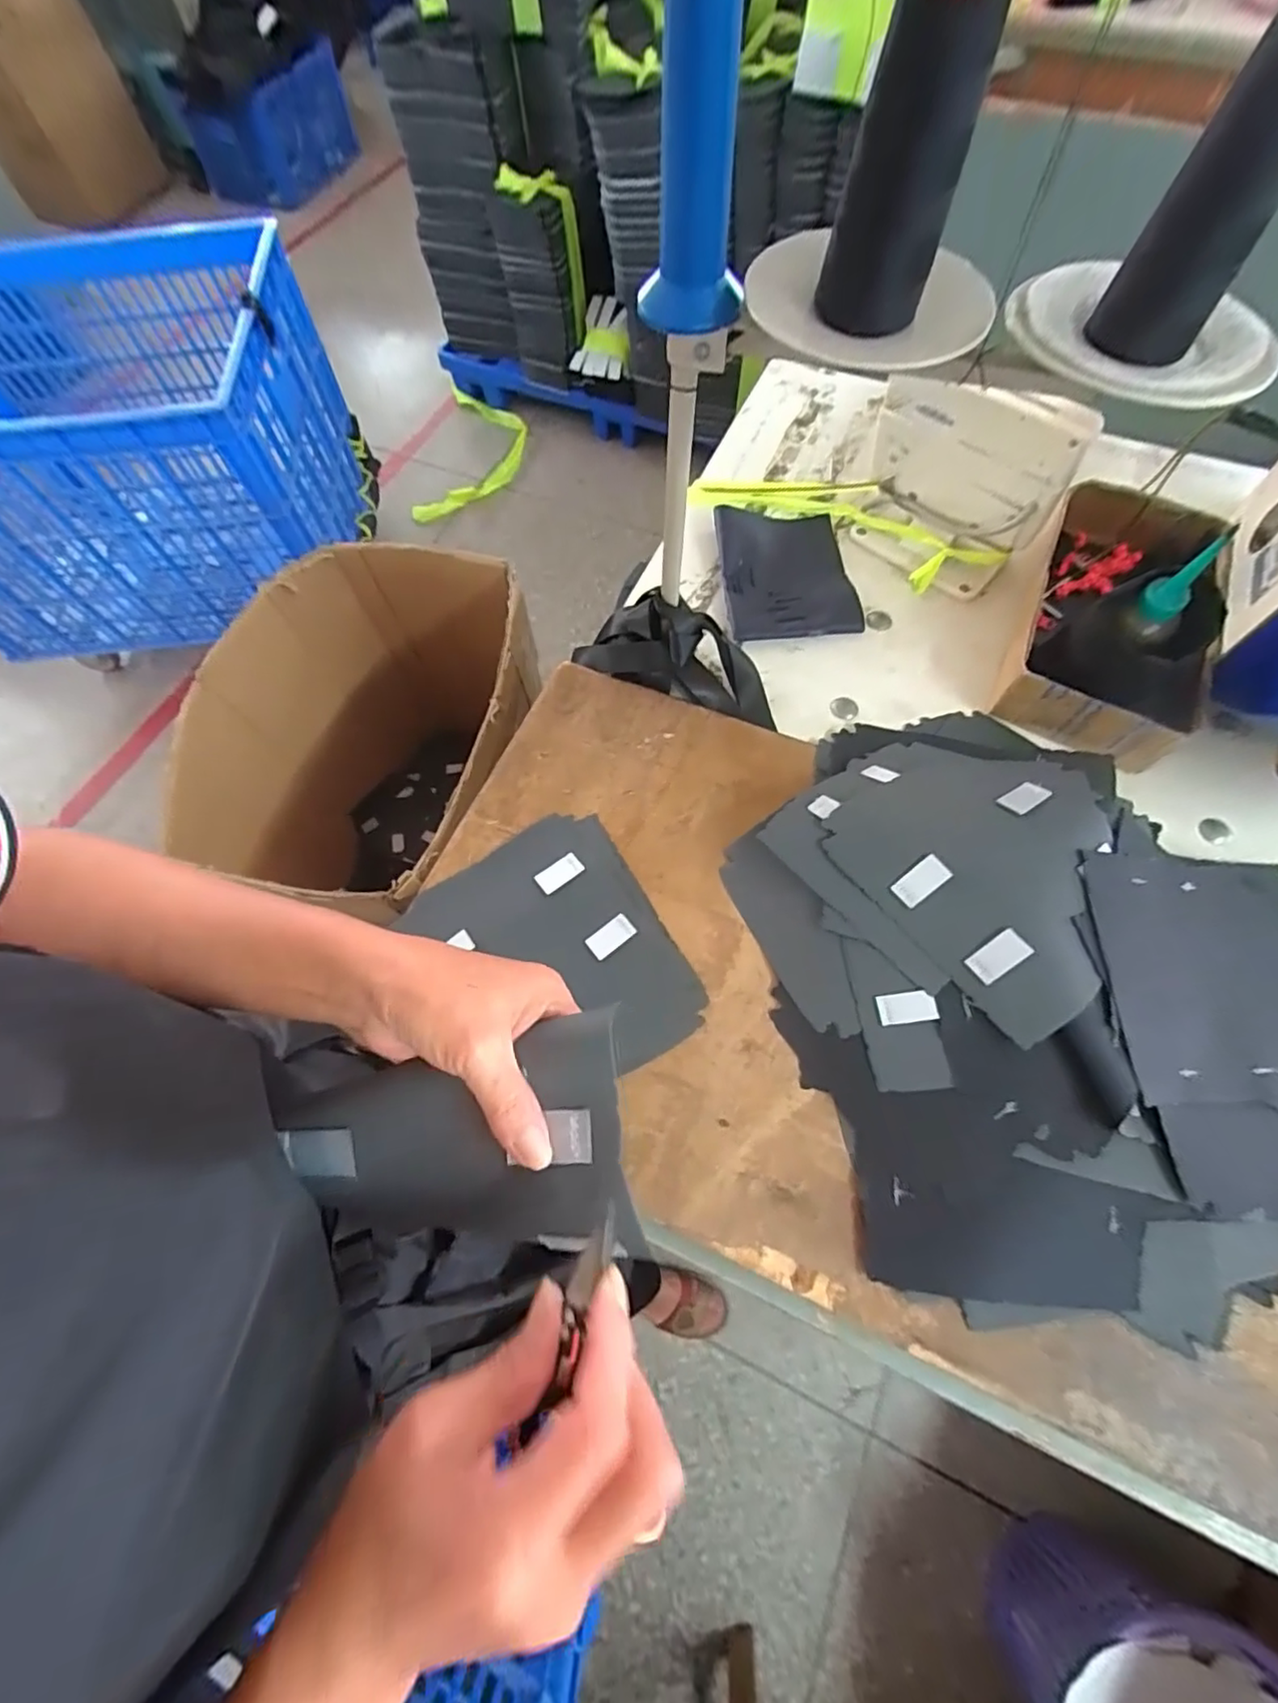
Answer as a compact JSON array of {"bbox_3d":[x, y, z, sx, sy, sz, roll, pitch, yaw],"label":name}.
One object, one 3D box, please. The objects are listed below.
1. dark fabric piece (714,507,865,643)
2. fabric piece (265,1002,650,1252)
[{"bbox_3d":[0.147,-0.282,0.614,0.125,0.025,0.162,-6,67,0],"label":"dark fabric piece"},{"bbox_3d":[-0.078,0.126,0.268,0.143,0.056,0.085,-7,67,-1],"label":"fabric piece"}]

